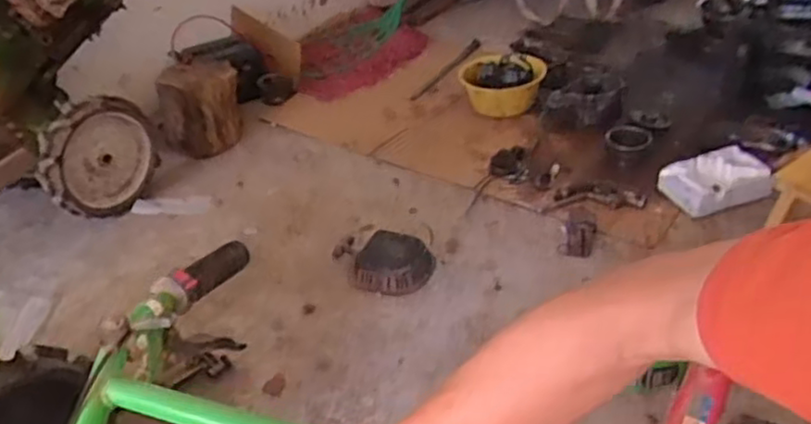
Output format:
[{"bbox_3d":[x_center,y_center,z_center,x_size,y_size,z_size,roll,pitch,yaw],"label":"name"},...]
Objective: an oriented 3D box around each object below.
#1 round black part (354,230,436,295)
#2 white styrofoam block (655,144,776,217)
[{"bbox_3d":[-0.022,0.102,1.469,0.156,0.055,0.156,-5,36,3],"label":"round black part"},{"bbox_3d":[0.672,-0.075,1.503,0.223,0.060,0.138,-15,36,-10],"label":"white styrofoam block"}]

